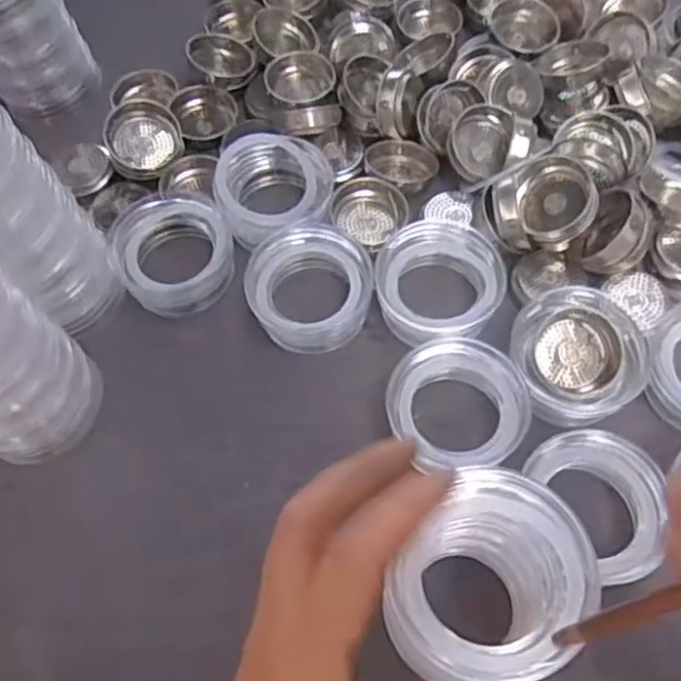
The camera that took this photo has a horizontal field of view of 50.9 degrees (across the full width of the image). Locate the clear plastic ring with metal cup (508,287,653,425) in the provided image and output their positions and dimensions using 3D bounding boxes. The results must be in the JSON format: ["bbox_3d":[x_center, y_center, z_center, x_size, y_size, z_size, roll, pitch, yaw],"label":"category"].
[{"bbox_3d":[0.126,0.008,0.369,0.069,0.025,0.066,-1,62,2],"label":"clear plastic ring with metal cup"}]

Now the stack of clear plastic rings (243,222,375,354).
[{"bbox_3d":[-0.017,-0.031,0.398,0.066,0.033,0.063,-38,67,-16],"label":"stack of clear plastic rings"}]

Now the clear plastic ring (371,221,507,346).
[{"bbox_3d":[0.053,-0.032,0.394,0.067,0.029,0.064,-1,62,2],"label":"clear plastic ring"}]

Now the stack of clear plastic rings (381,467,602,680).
[{"bbox_3d":[0.052,0.098,0.277,0.068,0.090,0.056,-42,68,-17],"label":"stack of clear plastic rings"}]

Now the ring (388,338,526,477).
[{"bbox_3d":[0.059,0.034,0.364,0.069,0.033,0.062,7,63,7],"label":"ring"}]

